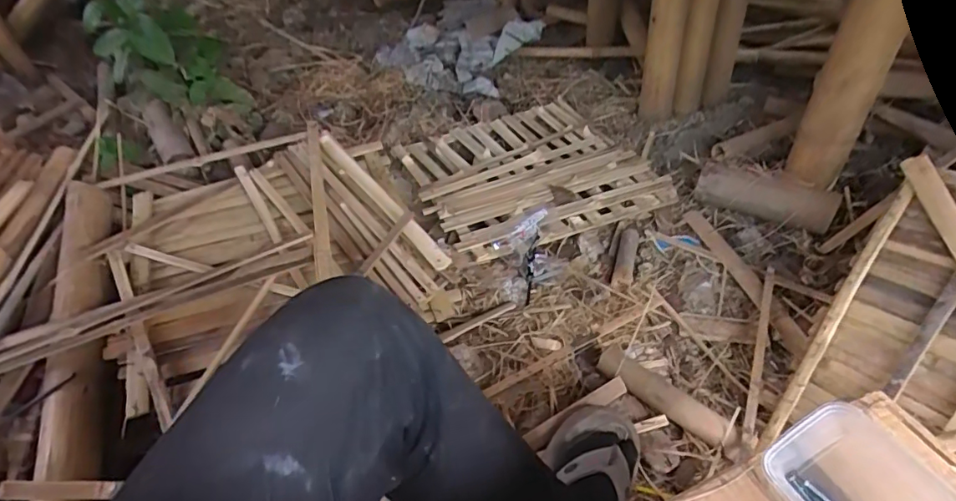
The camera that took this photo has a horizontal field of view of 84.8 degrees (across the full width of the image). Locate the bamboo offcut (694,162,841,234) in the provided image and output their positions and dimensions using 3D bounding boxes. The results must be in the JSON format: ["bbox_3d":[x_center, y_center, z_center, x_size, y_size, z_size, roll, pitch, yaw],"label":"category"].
[{"bbox_3d":[0.591,-0.111,1.084,0.259,0.074,0.067,21,46,24],"label":"bamboo offcut"}]

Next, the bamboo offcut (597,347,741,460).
[{"bbox_3d":[0.292,0.227,0.808,0.228,0.032,0.043,30,51,31],"label":"bamboo offcut"}]

